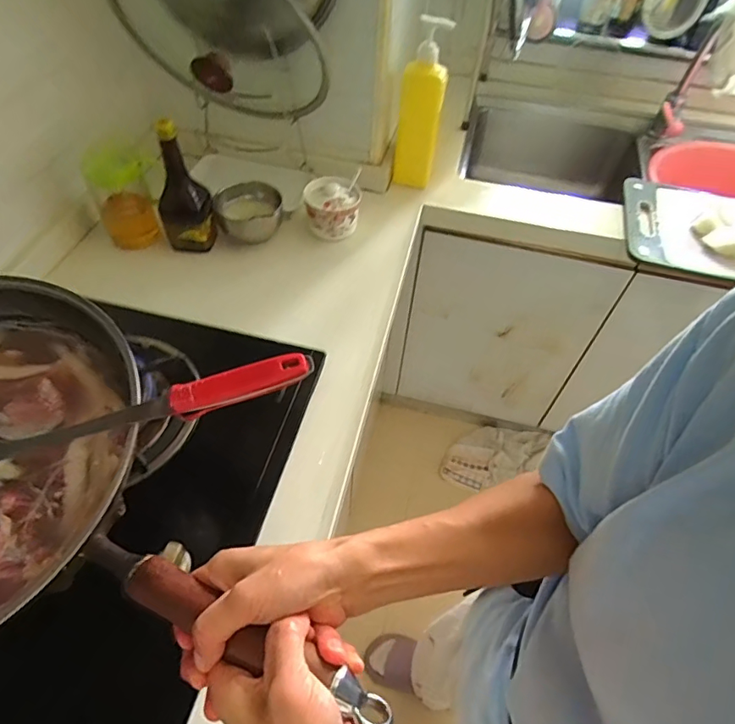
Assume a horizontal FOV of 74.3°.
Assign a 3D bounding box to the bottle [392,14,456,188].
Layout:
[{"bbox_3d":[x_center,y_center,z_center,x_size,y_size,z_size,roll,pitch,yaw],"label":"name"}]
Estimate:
[{"bbox_3d":[0.102,-0.448,0.867,0.082,0.275,0.058,-31,60,-24],"label":"bottle"}]

